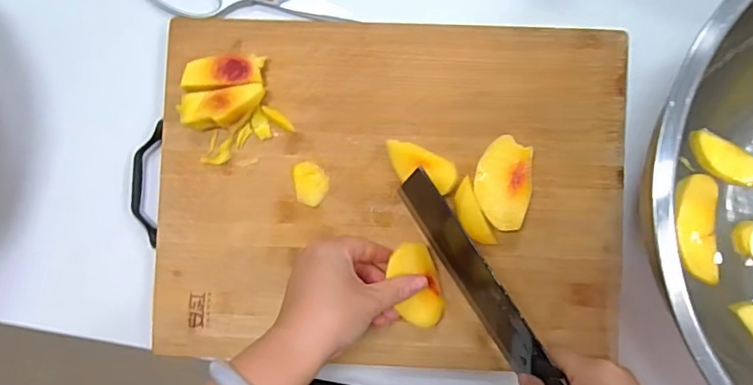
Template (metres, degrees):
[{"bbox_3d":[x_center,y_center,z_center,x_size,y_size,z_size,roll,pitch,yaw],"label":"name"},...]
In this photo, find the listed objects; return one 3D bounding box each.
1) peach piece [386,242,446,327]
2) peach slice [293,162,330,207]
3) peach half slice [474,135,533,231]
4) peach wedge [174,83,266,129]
[{"bbox_3d":[0.032,0.074,0.413,0.039,0.022,0.077,-30,113,-21],"label":"peach piece"},{"bbox_3d":[-0.055,-0.008,0.436,0.029,0.004,0.037,-8,89,1],"label":"peach slice"},{"bbox_3d":[0.104,-0.007,0.417,0.045,0.015,0.071,15,89,1],"label":"peach half slice"},{"bbox_3d":[-0.128,-0.070,0.428,0.070,0.023,0.031,-8,89,1],"label":"peach wedge"}]

